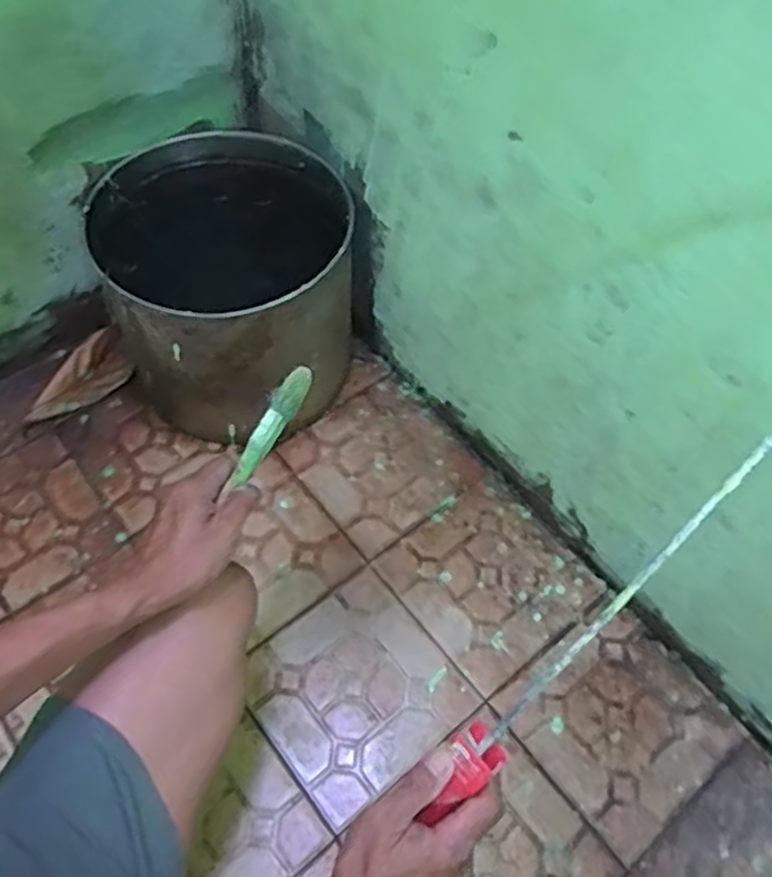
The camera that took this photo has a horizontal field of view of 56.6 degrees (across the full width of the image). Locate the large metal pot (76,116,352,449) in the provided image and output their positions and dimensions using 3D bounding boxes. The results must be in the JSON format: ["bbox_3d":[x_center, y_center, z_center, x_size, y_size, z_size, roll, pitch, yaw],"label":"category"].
[{"bbox_3d":[-0.192,-0.186,0.897,0.283,0.251,0.301,1,59,-2],"label":"large metal pot"}]

